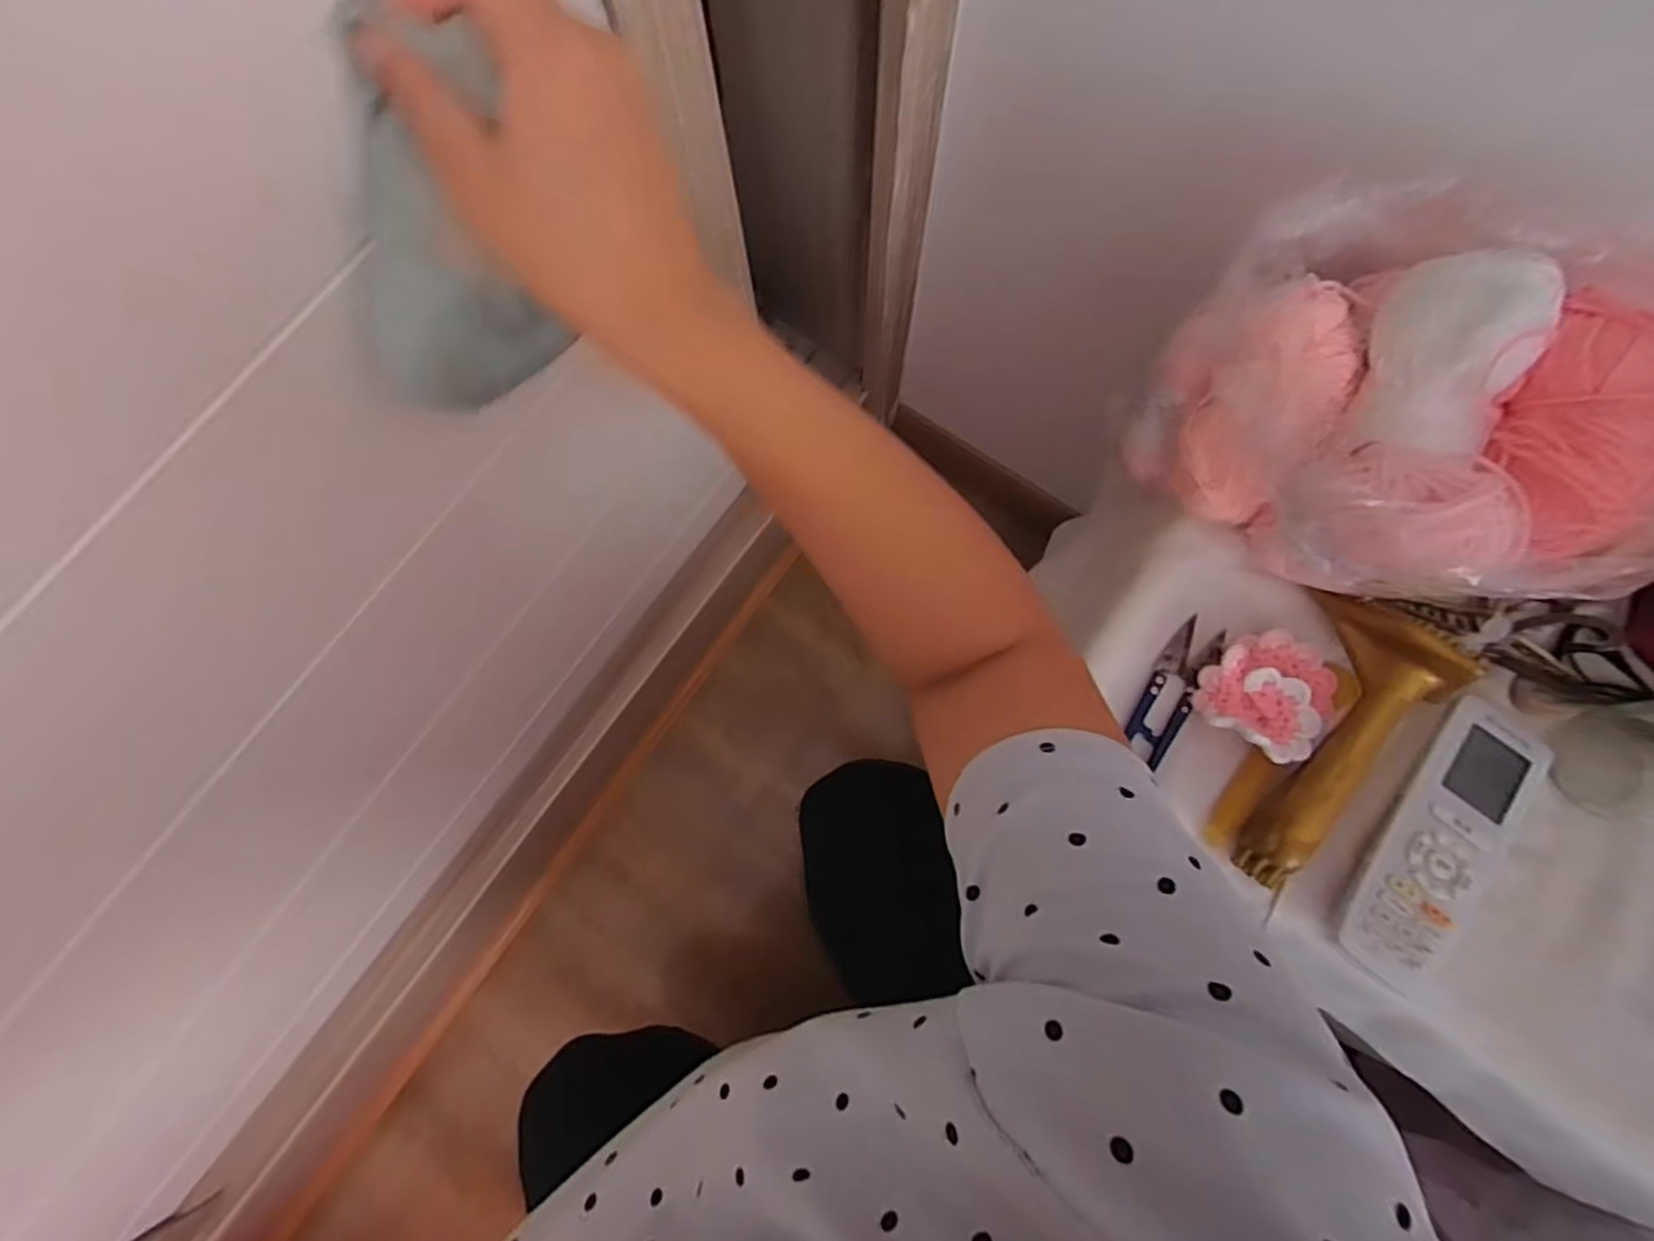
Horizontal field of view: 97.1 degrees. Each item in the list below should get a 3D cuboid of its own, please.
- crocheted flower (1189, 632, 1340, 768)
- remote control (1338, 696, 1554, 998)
[{"bbox_3d":[0.236,0.036,0.388,0.059,0.023,0.068,31,79,7],"label":"crocheted flower"},{"bbox_3d":[0.314,0.110,0.369,0.060,0.017,0.153,36,80,8],"label":"remote control"}]

